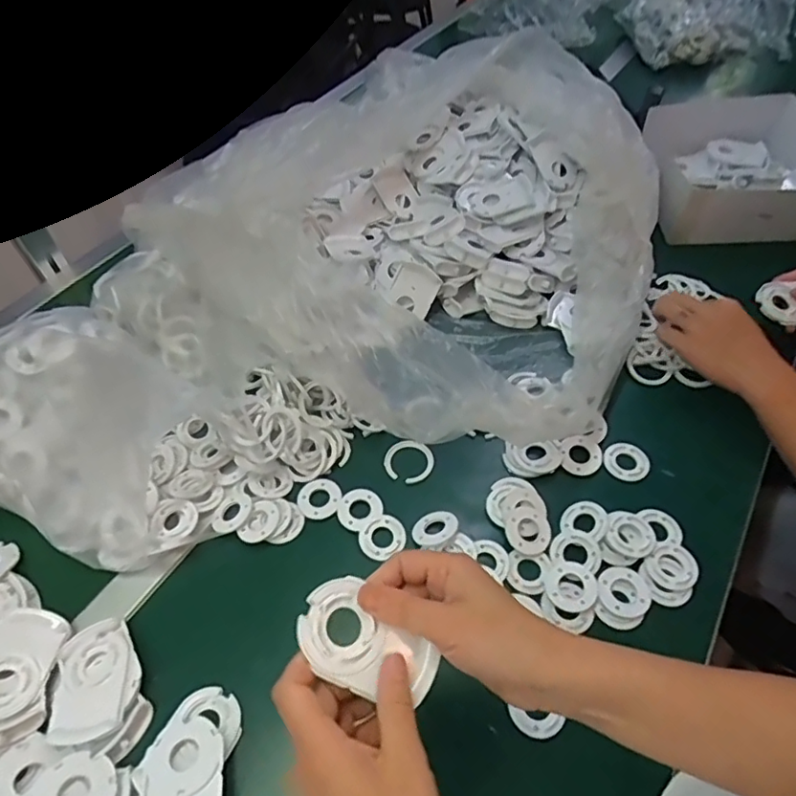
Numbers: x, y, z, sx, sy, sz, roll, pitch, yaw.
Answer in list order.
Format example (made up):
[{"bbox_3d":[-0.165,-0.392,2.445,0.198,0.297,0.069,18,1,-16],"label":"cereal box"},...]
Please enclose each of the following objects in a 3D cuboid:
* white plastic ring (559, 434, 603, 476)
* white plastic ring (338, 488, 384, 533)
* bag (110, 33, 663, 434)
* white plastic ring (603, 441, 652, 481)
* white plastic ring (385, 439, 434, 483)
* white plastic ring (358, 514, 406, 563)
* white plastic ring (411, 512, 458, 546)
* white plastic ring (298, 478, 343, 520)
[{"bbox_3d":[0.191,0.059,0.586,0.044,0.005,0.043,1,68,-2],"label":"white plastic ring"},{"bbox_3d":[-0.039,0.110,0.560,0.044,0.005,0.041,-2,52,2],"label":"white plastic ring"},{"bbox_3d":[0.085,-0.256,0.727,0.495,0.186,0.622,22,56,19],"label":"bag"},{"bbox_3d":[0.242,0.067,0.592,0.044,0.004,0.045,-2,52,2],"label":"white plastic ring"},{"bbox_3d":[0.011,0.067,0.596,0.050,0.012,0.047,33,60,25],"label":"white plastic ring"},{"bbox_3d":[-0.015,0.136,0.546,0.044,0.005,0.038,-33,57,-21],"label":"white plastic ring"},{"bbox_3d":[0.035,0.126,0.540,0.041,0.005,0.043,-15,31,9],"label":"white plastic ring"},{"bbox_3d":[-0.080,0.102,0.573,0.044,0.004,0.045,-2,52,2],"label":"white plastic ring"}]

